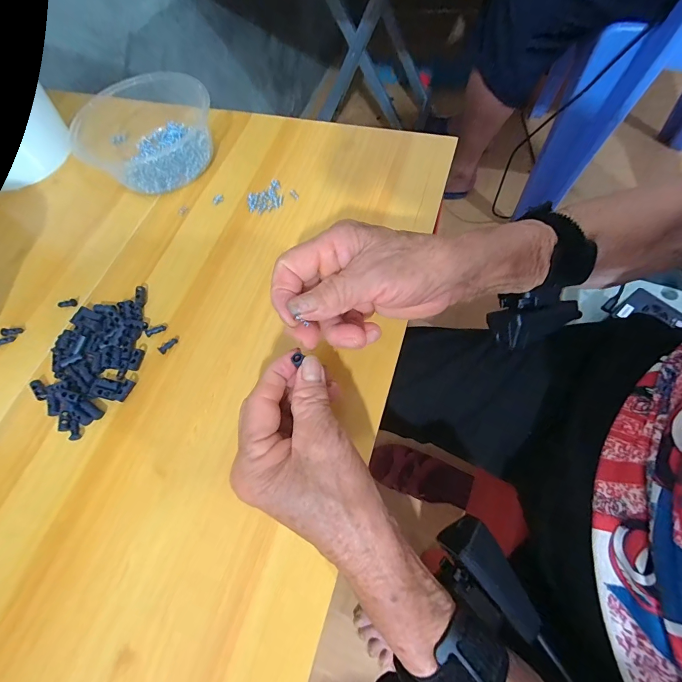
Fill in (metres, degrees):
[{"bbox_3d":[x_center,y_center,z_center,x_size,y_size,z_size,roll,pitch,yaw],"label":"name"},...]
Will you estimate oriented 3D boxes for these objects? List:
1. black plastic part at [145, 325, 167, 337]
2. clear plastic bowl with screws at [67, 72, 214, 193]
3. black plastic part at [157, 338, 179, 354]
[{"bbox_3d":[-0.161,-0.009,0.297,0.018,0.004,0.007,-23,64,-6],"label":"black plastic part"},{"bbox_3d":[-0.210,-0.231,0.377,0.127,0.050,0.142,-18,64,-3],"label":"clear plastic bowl with screws"},{"bbox_3d":[-0.146,0.003,0.290,0.007,0.004,0.016,38,73,21],"label":"black plastic part"}]

